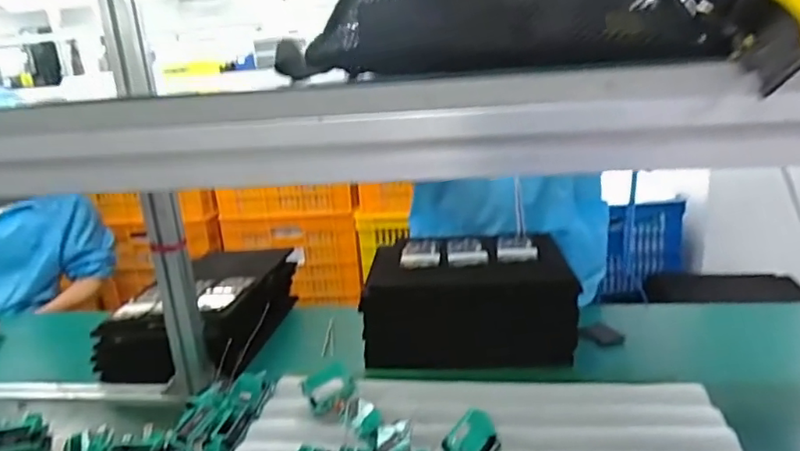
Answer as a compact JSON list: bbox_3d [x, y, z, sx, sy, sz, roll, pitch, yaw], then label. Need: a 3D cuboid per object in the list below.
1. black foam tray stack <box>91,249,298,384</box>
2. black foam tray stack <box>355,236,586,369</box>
[{"bbox_3d":[-0.351,0.158,1.069,0.264,0.114,0.341,-1,17,13],"label":"black foam tray stack"},{"bbox_3d":[0.121,0.132,0.981,0.339,0.154,0.223,-2,16,9],"label":"black foam tray stack"}]

